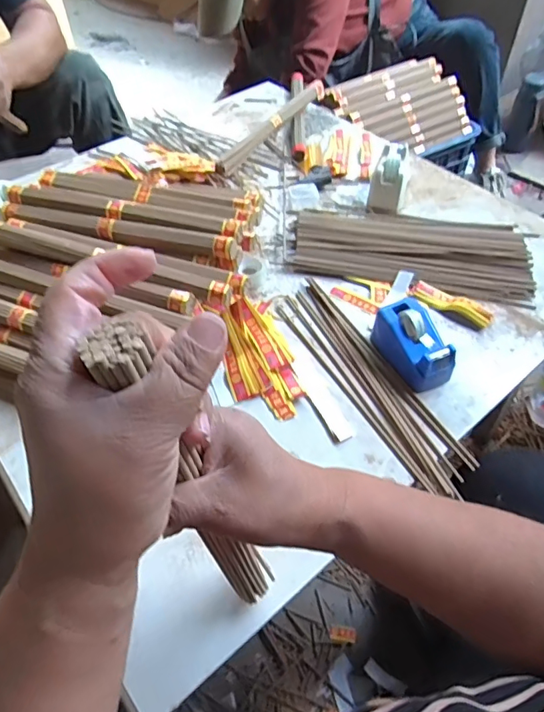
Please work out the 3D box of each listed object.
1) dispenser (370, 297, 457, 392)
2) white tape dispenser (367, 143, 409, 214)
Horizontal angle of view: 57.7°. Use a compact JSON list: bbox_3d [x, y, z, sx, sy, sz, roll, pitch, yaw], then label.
[{"bbox_3d":[0.163,-0.015,0.564,0.052,0.057,0.098,-21,54,-15],"label":"dispenser"},{"bbox_3d":[0.189,-0.291,0.783,0.054,0.061,0.135,11,53,10],"label":"white tape dispenser"}]

